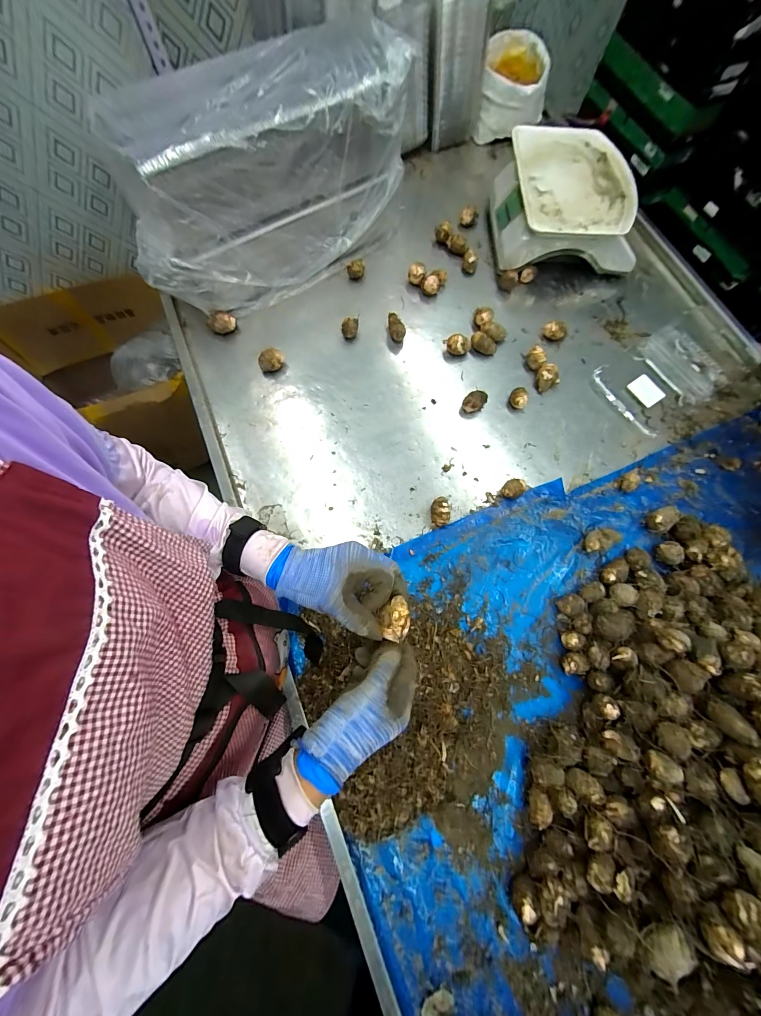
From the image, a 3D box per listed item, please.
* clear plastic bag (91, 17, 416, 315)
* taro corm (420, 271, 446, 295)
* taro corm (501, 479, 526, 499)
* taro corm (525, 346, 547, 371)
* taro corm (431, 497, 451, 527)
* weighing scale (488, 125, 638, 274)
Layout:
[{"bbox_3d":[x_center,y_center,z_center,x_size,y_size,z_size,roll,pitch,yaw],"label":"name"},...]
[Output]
[{"bbox_3d":[-0.209,-0.571,0.653,0.508,0.289,0.190,-36,79,-11],"label":"clear plastic bag"},{"bbox_3d":[0.117,-0.490,0.760,0.033,0.040,0.063,33,76,8],"label":"taro corm"},{"bbox_3d":[0.240,-0.033,0.636,0.040,0.030,0.032,-34,77,-10],"label":"taro corm"},{"bbox_3d":[0.317,-0.304,0.720,0.036,0.040,0.032,38,77,9],"label":"taro corm"},{"bbox_3d":[0.105,0.008,0.620,0.032,0.035,0.048,-4,74,-3],"label":"taro corm"},{"bbox_3d":[0.402,-0.651,0.771,0.293,0.134,0.281,-1,74,-1],"label":"weighing scale"}]

